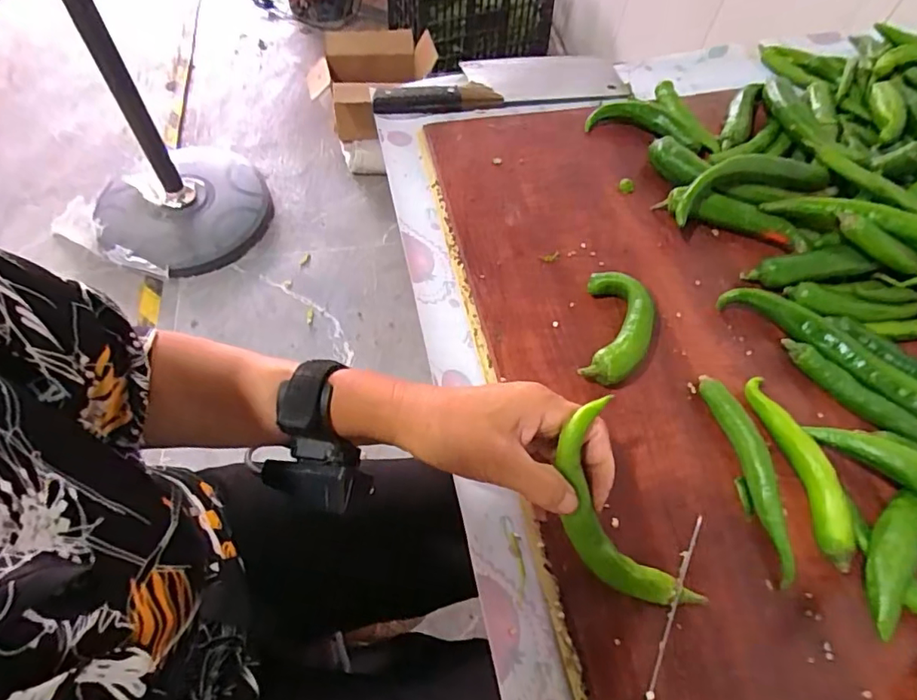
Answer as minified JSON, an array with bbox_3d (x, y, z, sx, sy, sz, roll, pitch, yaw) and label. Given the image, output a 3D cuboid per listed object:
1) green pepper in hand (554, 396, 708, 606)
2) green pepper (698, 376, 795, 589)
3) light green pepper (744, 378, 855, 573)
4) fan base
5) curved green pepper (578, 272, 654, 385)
[{"bbox_3d":[0.091,0.099,0.318,0.053,0.021,0.137,-27,101,-14],"label":"green pepper in hand"},{"bbox_3d":[0.204,0.082,0.374,0.021,0.022,0.143,-8,59,-9],"label":"green pepper"},{"bbox_3d":[0.239,0.080,0.376,0.024,0.022,0.132,-7,59,-8],"label":"light green pepper"},{"bbox_3d":[-0.711,-0.366,1.410,0.416,0.093,0.409,2,58,-3],"label":"fan base"},{"bbox_3d":[0.123,-0.017,0.425,0.047,0.031,0.098,12,58,4],"label":"curved green pepper"}]

